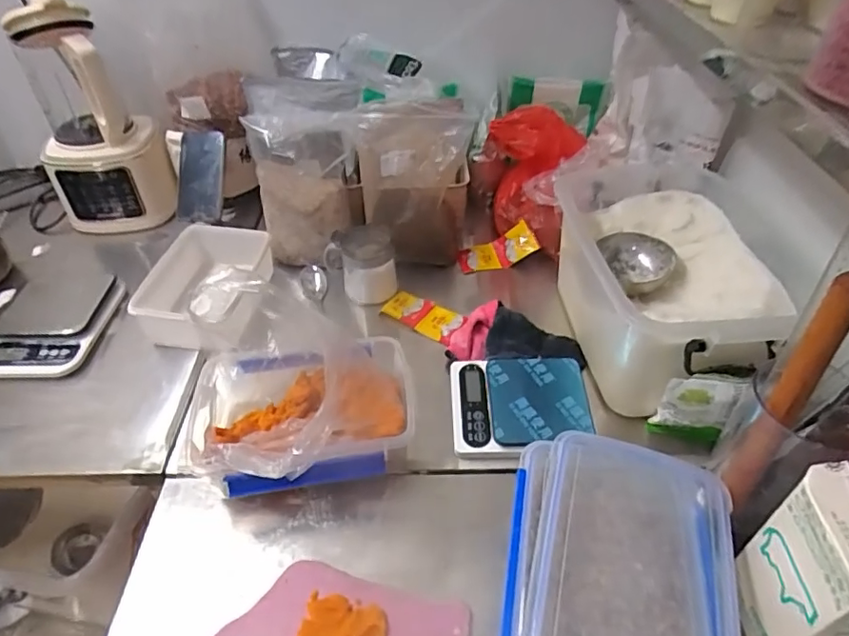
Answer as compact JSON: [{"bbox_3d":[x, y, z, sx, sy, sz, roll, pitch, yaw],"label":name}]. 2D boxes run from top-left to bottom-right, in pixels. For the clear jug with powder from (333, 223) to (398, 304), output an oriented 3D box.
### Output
[{"bbox_3d":[-0.093,-0.083,0.879,0.086,0.103,0.104,-12,45,-12],"label":"clear jug with powder"}]

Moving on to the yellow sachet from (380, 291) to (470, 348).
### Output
[{"bbox_3d":[-0.001,-0.003,0.862,0.134,0.018,0.055,27,72,28],"label":"yellow sachet"}]

